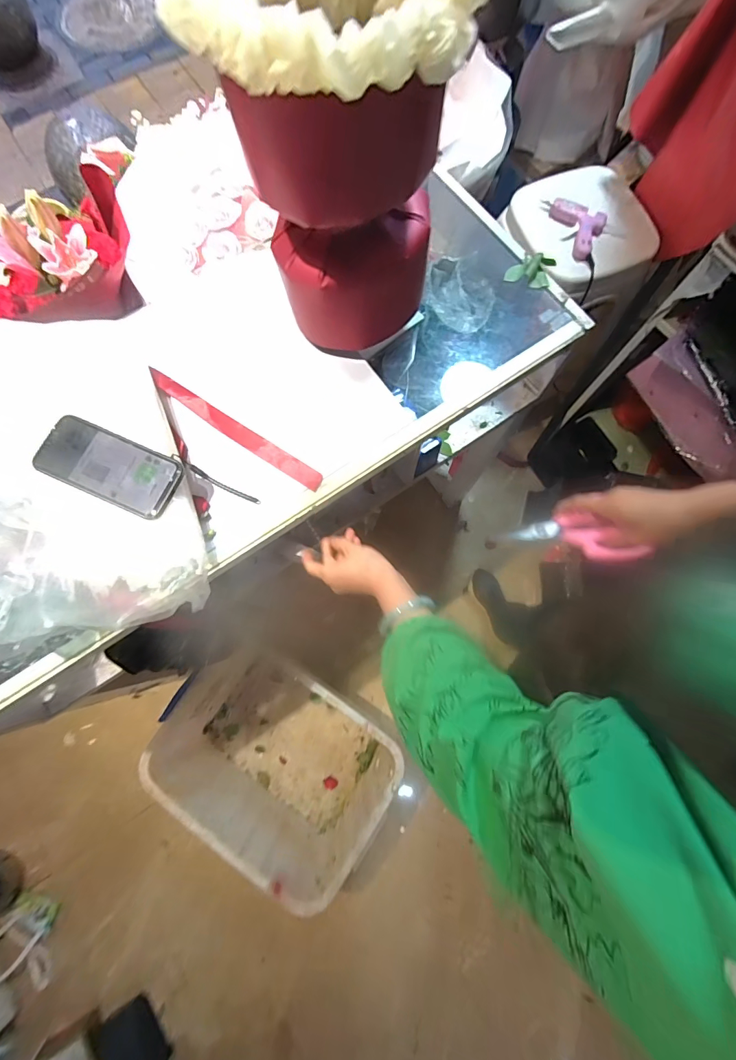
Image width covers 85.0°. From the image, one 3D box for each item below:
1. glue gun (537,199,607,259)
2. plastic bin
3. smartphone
[{"bbox_3d":[0.417,-0.640,0.845,0.140,0.026,0.098,31,79,8],"label":"glue gun"},{"bbox_3d":[-0.220,0.564,1.032,0.524,0.323,0.380,24,78,6],"label":"plastic bin"},{"bbox_3d":[-0.299,-0.074,0.463,0.157,0.014,0.075,23,79,2],"label":"smartphone"}]

